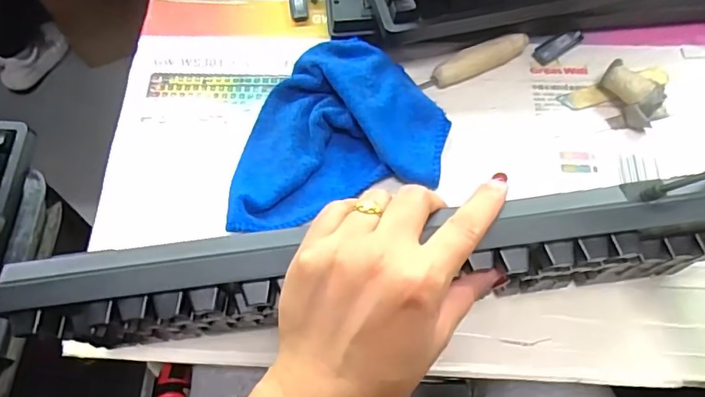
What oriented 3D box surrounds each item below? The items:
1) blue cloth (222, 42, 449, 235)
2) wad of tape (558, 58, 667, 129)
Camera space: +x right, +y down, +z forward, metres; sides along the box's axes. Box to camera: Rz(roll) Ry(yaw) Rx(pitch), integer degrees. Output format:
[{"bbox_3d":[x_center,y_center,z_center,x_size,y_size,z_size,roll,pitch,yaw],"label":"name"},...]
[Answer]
[{"bbox_3d":[-0.022,-0.061,0.452,0.192,0.043,0.149,-16,66,-6],"label":"blue cloth"},{"bbox_3d":[0.240,-0.086,0.460,0.060,0.030,0.038,41,73,18],"label":"wad of tape"}]

